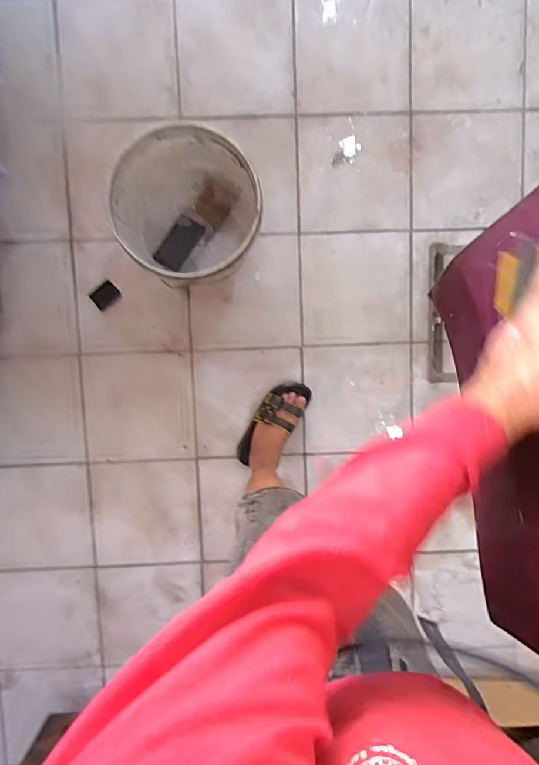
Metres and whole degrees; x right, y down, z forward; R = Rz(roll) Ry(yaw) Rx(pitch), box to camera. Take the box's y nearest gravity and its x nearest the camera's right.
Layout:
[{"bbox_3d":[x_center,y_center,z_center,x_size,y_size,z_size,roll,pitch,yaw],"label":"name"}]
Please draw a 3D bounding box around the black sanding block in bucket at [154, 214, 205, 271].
[{"bbox_3d":[-0.208,-0.323,1.080,0.065,0.025,0.122,31,94,-4],"label":"black sanding block in bucket"}]

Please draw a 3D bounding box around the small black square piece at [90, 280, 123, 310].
[{"bbox_3d":[-0.436,-0.231,1.233,0.072,0.012,0.055,-44,95,3],"label":"small black square piece"}]

